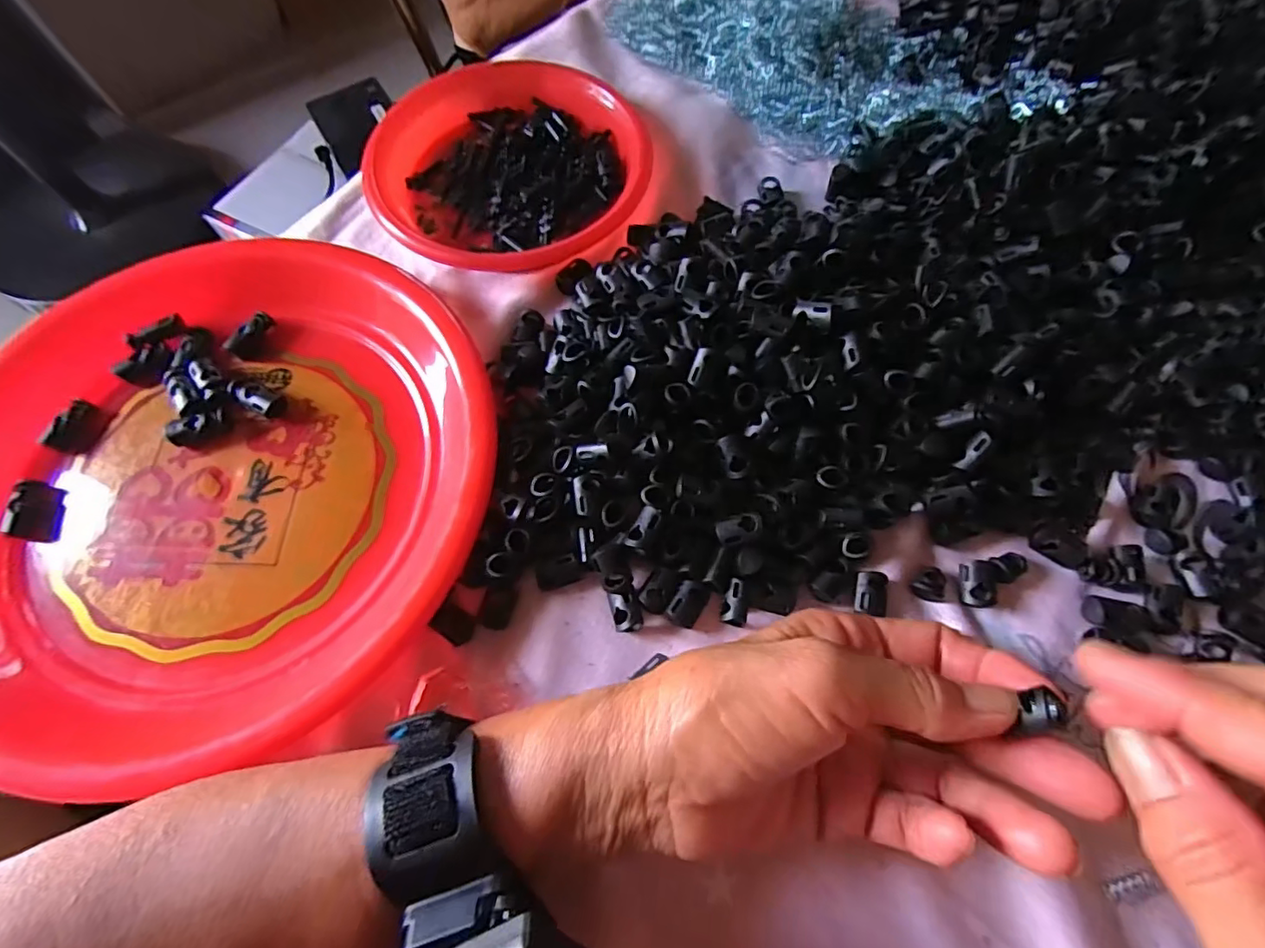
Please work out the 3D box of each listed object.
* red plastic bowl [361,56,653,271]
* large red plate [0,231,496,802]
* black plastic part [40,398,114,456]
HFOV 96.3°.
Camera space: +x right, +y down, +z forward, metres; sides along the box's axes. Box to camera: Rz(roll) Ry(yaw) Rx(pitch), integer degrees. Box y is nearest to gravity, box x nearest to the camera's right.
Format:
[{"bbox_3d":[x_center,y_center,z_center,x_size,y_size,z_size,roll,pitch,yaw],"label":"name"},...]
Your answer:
[{"bbox_3d":[-0.078,-0.199,0.348,0.160,0.021,0.169,-1,67,1],"label":"red plastic bowl"},{"bbox_3d":[-0.192,-0.001,0.264,0.249,0.026,0.244,-1,67,1],"label":"large red plate"},{"bbox_3d":[-0.278,-0.023,0.284,0.018,0.007,0.027,22,69,11],"label":"black plastic part"}]

